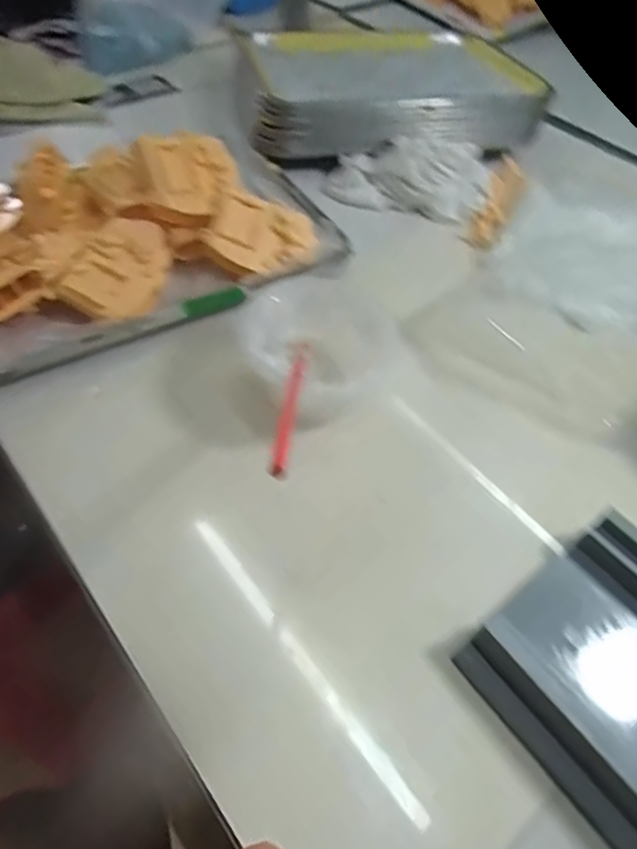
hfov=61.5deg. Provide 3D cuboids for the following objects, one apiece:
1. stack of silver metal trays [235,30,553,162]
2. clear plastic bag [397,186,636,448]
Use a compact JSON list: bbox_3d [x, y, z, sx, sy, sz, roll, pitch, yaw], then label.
[{"bbox_3d":[0.083,-0.437,0.684,0.358,0.048,0.288,-7,54,-9],"label":"stack of silver metal trays"},{"bbox_3d":[0.223,-0.101,0.459,0.201,0.092,0.233,36,59,21],"label":"clear plastic bag"}]

